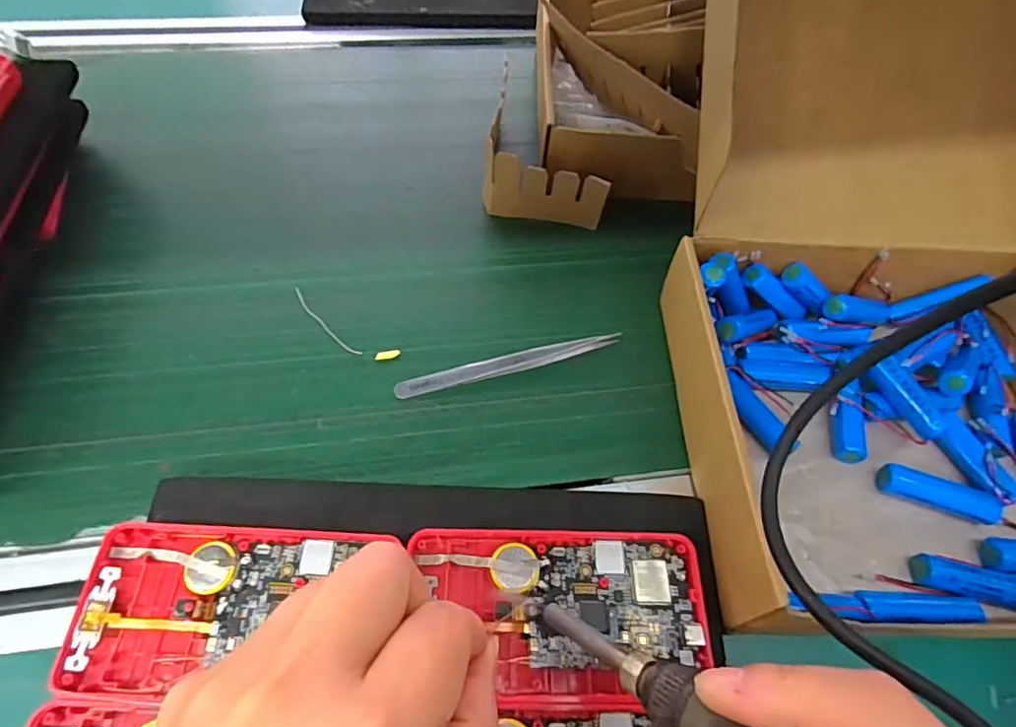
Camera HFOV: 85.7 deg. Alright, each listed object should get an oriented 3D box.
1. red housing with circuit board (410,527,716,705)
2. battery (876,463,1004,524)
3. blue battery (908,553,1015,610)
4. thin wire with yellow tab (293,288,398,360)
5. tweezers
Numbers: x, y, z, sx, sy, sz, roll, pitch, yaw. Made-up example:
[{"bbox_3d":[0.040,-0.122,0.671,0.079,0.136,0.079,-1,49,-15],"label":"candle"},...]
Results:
[{"bbox_3d":[0.021,0.099,0.221,0.116,0.008,0.061,3,59,-3],"label":"red housing with circuit board"},{"bbox_3d":[0.208,0.062,0.264,0.049,0.015,0.015,18,59,7],"label":"battery"},{"bbox_3d":[0.208,0.098,0.244,0.049,0.015,0.015,13,59,6],"label":"blue battery"},{"bbox_3d":[-0.097,-0.021,0.313,0.080,0.004,0.017,31,62,13],"label":"thin wire with yellow tab"},{"bbox_3d":[0.000,-0.002,0.303,0.124,0.011,0.013,-13,60,-11],"label":"tweezers"}]

